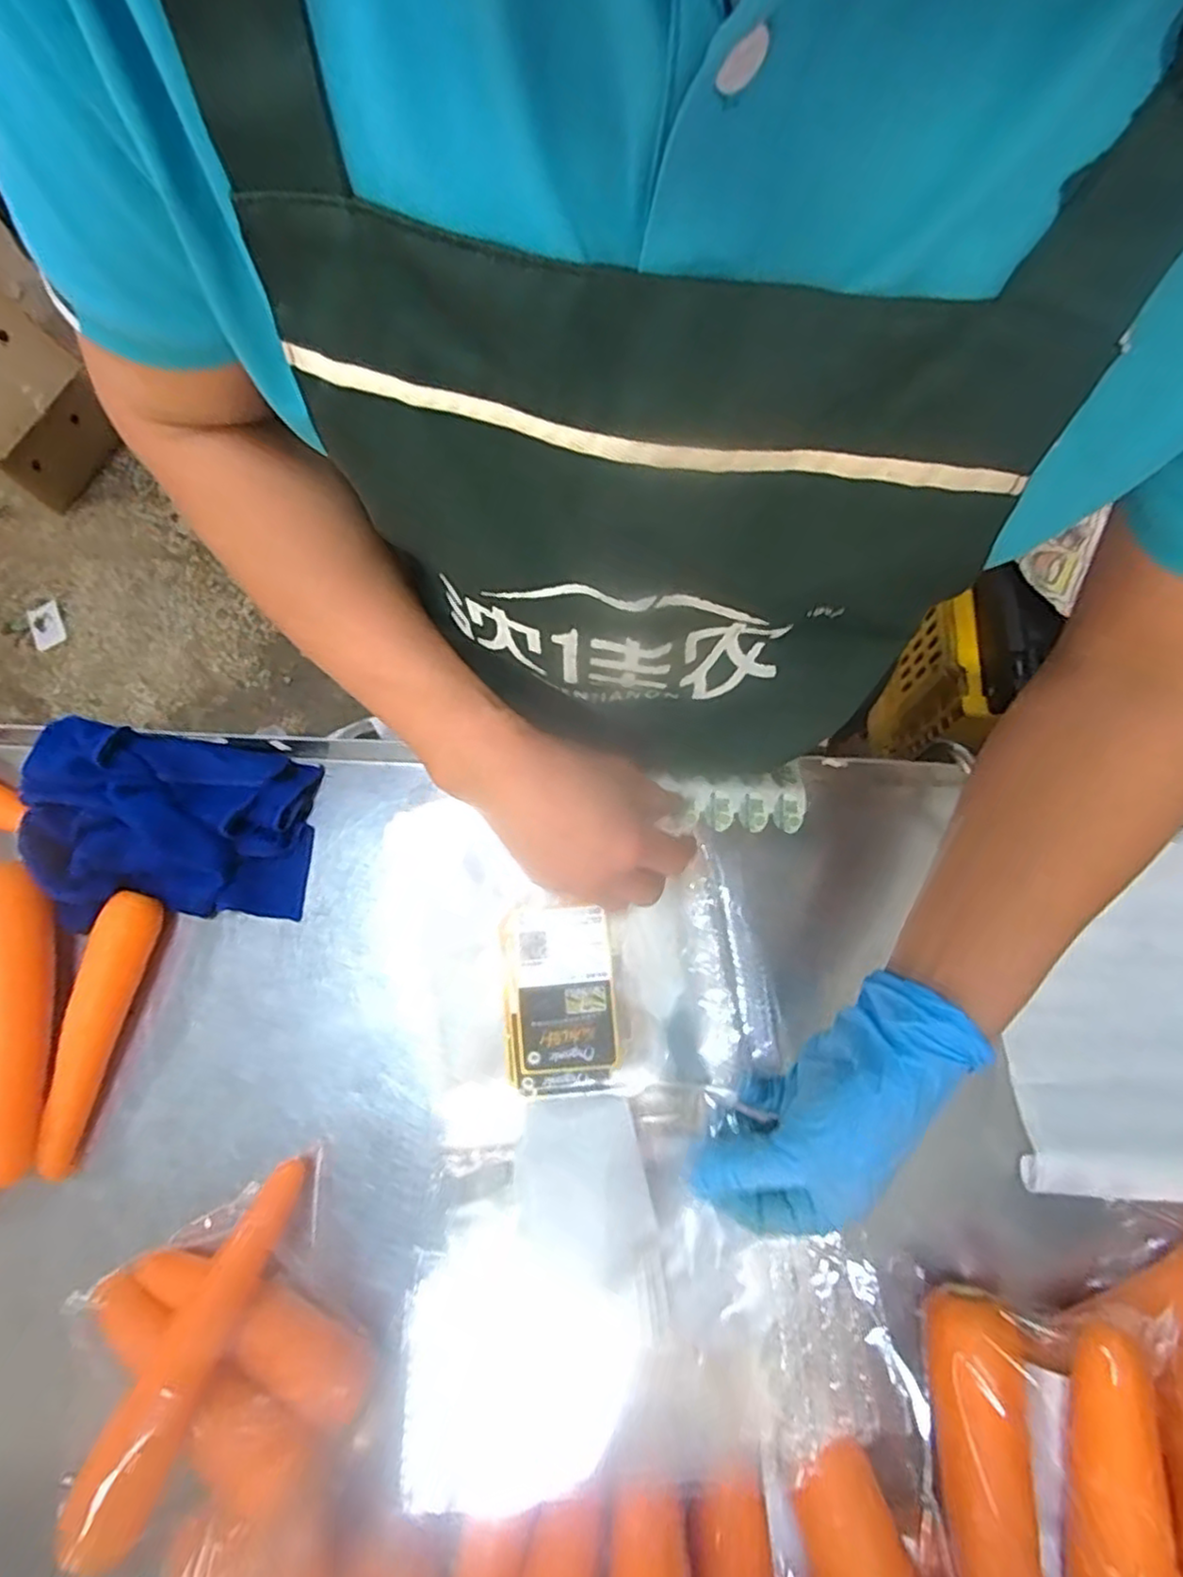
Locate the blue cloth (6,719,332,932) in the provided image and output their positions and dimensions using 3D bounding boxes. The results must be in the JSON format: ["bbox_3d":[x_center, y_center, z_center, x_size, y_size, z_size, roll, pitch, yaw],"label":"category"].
[{"bbox_3d":[-0.282,0.027,0.460,0.180,0.050,0.125,3,75,3],"label":"blue cloth"}]

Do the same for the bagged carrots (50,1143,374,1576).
[{"bbox_3d":[-0.202,0.304,0.375,0.135,0.093,0.136,-29,76,-6],"label":"bagged carrots"}]

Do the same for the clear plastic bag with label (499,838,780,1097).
[{"bbox_3d":[0.025,0.123,0.433,0.162,0.032,0.127,-14,75,-2],"label":"clear plastic bag with label"}]

